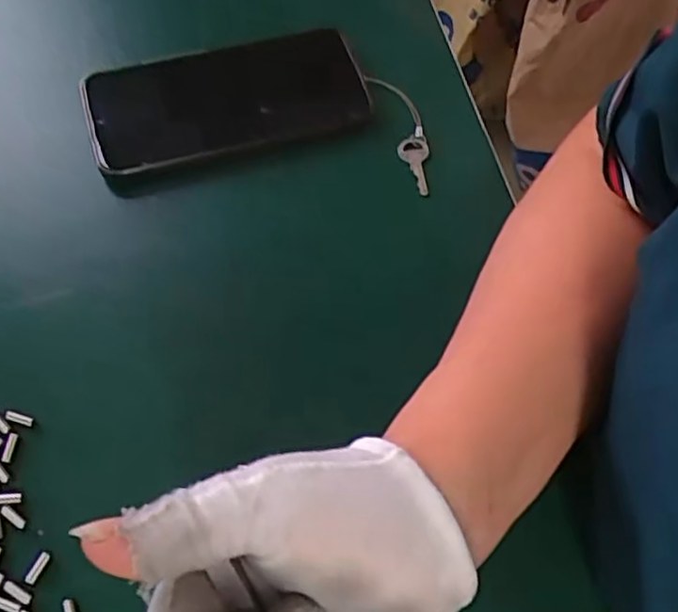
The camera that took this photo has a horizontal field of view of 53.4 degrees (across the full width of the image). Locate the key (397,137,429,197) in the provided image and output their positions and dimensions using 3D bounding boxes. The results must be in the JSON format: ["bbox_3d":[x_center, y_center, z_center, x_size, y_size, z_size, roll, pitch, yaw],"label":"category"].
[{"bbox_3d":[0.044,-0.081,0.387,0.017,0.005,0.036,-7,70,4],"label":"key"}]

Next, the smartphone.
[{"bbox_3d":[-0.066,-0.122,0.393,0.155,0.015,0.069,-15,79,-7],"label":"smartphone"}]

